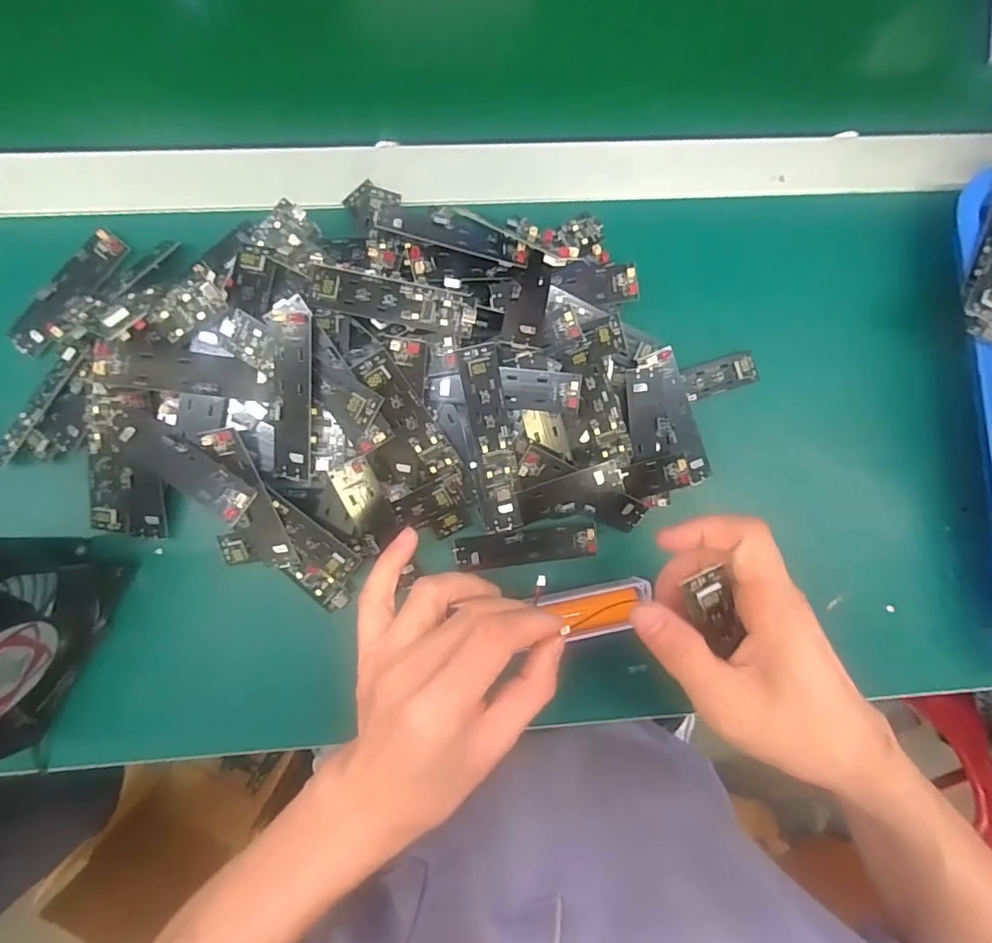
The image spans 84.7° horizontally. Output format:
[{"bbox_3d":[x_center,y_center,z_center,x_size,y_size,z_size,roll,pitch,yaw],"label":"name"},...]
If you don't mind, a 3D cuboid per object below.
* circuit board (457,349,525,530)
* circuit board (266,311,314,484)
[{"bbox_3d":[-0.002,-0.017,0.323,0.024,0.011,0.112,-10,107,-4],"label":"circuit board"},{"bbox_3d":[-0.112,-0.039,0.298,0.027,0.007,0.092,9,106,18],"label":"circuit board"}]

